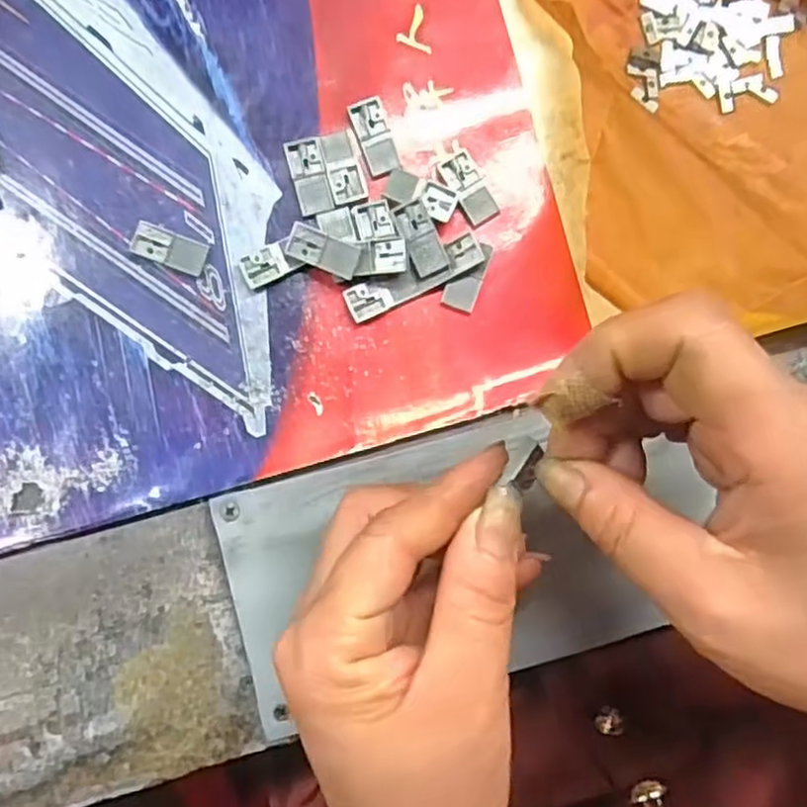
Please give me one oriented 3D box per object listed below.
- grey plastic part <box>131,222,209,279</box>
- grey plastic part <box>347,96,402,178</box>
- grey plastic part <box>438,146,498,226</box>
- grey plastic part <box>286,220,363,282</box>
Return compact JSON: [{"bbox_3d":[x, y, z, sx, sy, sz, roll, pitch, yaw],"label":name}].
[{"bbox_3d":[-0.090,-0.060,0.271,0.028,0.004,0.014,19,89,-2],"label":"grey plastic part"},{"bbox_3d":[-0.011,-0.103,0.274,0.014,0.004,0.029,-20,91,-2],"label":"grey plastic part"},{"bbox_3d":[0.026,-0.085,0.276,0.014,0.004,0.028,-28,91,-2],"label":"grey plastic part"},{"bbox_3d":[-0.030,-0.058,0.266,0.028,0.004,0.013,23,98,8],"label":"grey plastic part"}]

